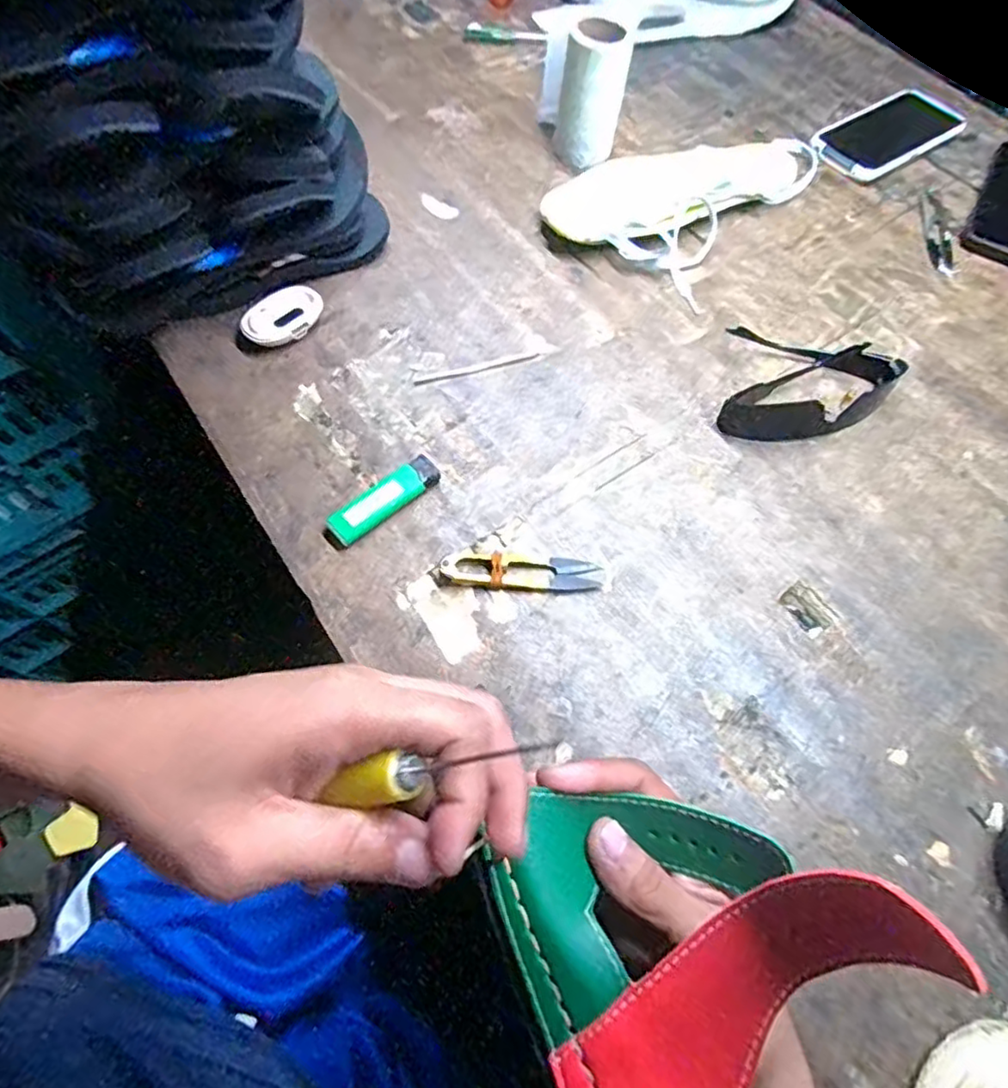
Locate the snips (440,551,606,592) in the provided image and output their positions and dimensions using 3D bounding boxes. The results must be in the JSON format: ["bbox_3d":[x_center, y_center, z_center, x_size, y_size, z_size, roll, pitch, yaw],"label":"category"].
[{"bbox_3d":[0.013,0.017,0.399,0.102,0.012,0.024,4,65,0],"label":"snips"}]

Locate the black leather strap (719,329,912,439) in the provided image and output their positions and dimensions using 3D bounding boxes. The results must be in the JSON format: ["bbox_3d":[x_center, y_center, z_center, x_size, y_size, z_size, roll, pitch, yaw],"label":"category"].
[{"bbox_3d":[0.230,-0.117,0.467,0.130,0.032,0.092,10,65,3],"label":"black leather strap"}]

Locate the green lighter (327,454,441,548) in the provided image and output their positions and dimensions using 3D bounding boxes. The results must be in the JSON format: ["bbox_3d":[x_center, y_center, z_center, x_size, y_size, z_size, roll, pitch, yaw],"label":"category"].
[{"bbox_3d":[-0.080,-0.031,0.421,0.082,0.013,0.024,-41,73,-18],"label":"green lighter"}]

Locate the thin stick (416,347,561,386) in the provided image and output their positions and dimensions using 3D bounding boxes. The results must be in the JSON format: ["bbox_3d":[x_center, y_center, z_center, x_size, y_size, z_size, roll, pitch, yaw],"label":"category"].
[{"bbox_3d":[-0.013,-0.138,0.479,0.111,0.004,0.009,-17,67,-10],"label":"thin stick"}]

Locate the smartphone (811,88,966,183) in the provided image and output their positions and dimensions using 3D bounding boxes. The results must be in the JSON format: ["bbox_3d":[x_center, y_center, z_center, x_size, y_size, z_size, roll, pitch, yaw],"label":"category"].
[{"bbox_3d":[0.382,-0.408,0.623,0.161,0.010,0.077,-30,70,-15],"label":"smartphone"}]

